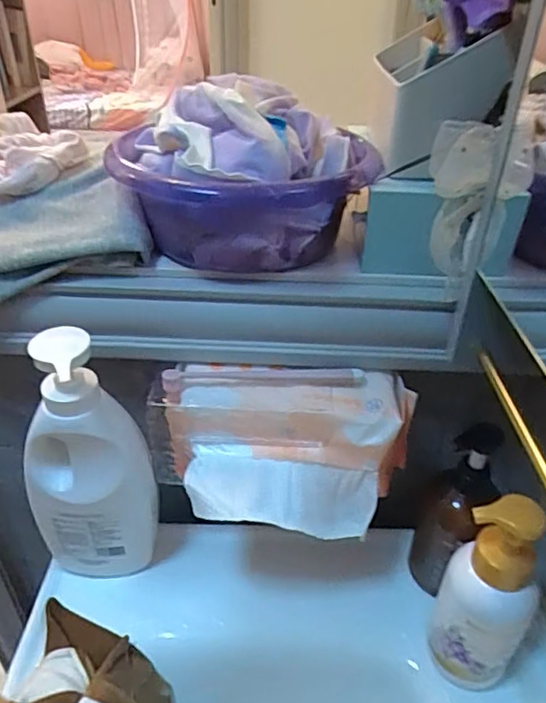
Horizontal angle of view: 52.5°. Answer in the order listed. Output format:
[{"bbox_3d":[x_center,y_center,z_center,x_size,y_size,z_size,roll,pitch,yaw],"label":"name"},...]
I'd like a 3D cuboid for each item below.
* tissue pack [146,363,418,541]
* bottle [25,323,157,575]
[{"bbox_3d":[0.008,0.093,0.517,0.249,0.103,0.133,2,36,0],"label":"tissue pack"},{"bbox_3d":[-0.171,0.113,0.520,0.098,0.277,0.067,13,38,16],"label":"bottle"}]

